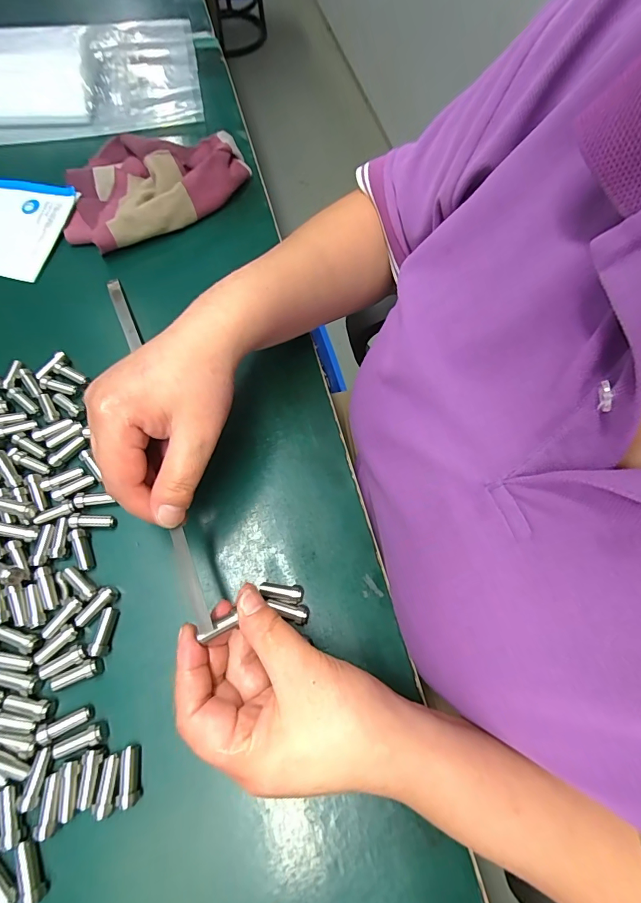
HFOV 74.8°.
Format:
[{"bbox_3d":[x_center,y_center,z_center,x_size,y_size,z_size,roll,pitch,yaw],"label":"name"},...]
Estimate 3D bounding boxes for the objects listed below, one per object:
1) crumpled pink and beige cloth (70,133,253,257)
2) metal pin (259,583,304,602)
[{"bbox_3d":[-0.160,-0.259,0.392,0.172,0.038,0.119,-28,71,-14],"label":"crumpled pink and beige cloth"},{"bbox_3d":[-0.025,0.088,0.264,0.028,0.010,0.011,11,67,2],"label":"metal pin"}]

